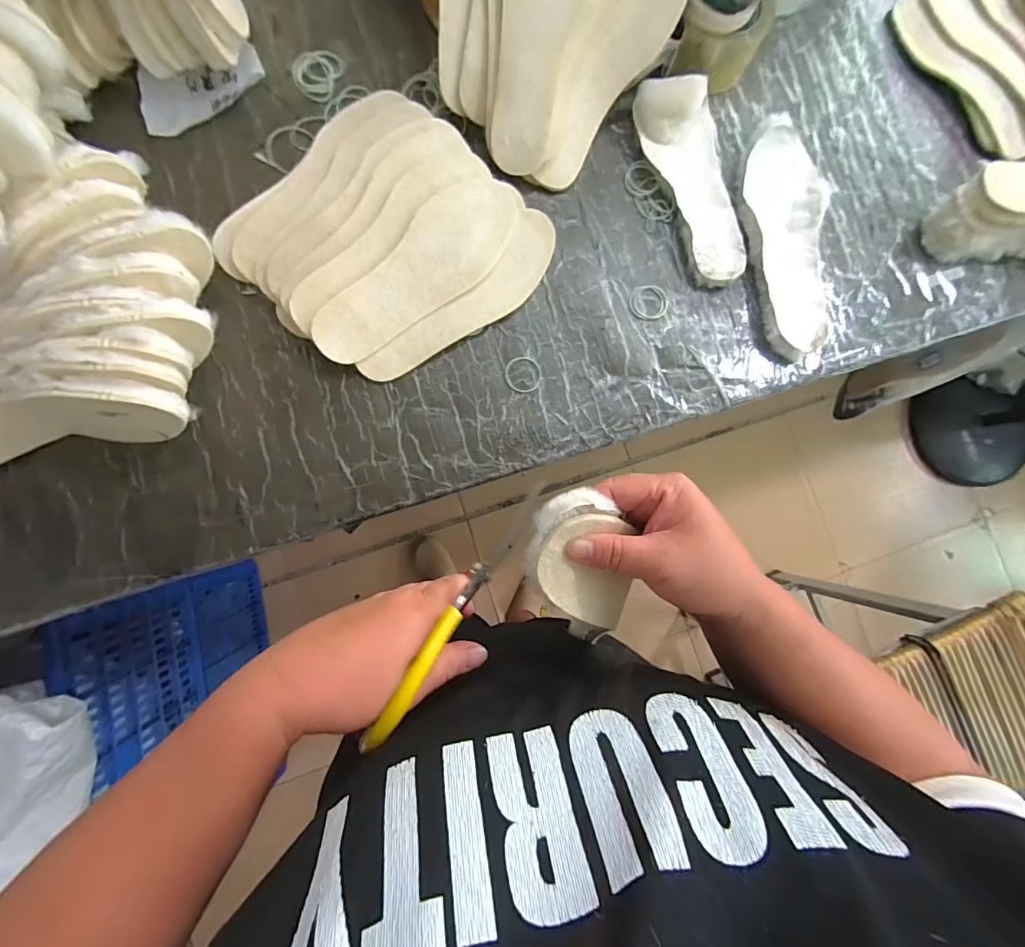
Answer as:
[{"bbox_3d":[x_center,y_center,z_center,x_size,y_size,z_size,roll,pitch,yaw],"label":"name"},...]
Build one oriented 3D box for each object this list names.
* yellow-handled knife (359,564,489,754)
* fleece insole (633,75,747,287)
[{"bbox_3d":[-0.046,0.101,0.257,0.012,0.010,0.114,35,61,-1],"label":"yellow-handled knife"},{"bbox_3d":[0.226,-0.350,0.528,0.095,0.050,0.245,-21,88,-6],"label":"fleece insole"}]

